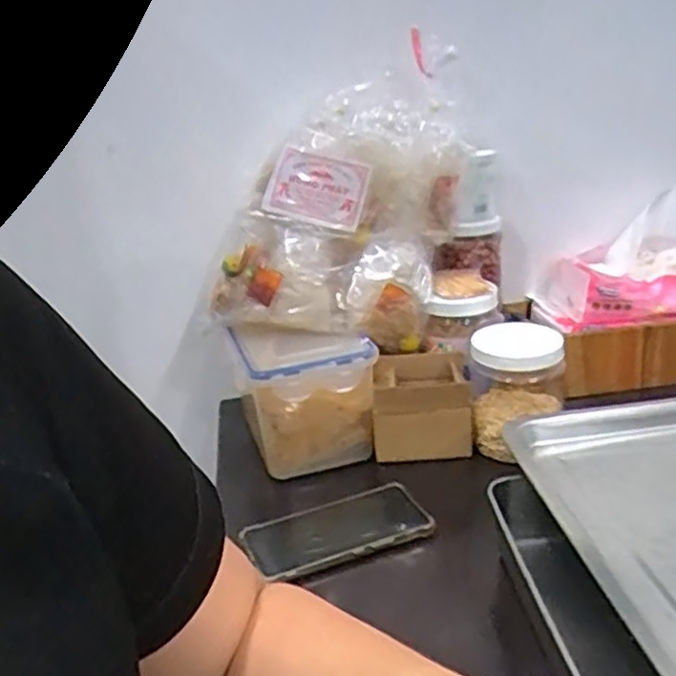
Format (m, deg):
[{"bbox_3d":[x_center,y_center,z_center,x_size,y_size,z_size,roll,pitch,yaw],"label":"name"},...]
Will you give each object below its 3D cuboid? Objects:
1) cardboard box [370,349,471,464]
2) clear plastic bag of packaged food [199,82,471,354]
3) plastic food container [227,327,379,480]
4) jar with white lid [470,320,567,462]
[{"bbox_3d":[0.089,0.076,0.771,0.099,0.090,0.088,-3,22,8],"label":"cardboard box"},{"bbox_3d":[0.010,-0.133,0.785,0.224,0.288,0.051,16,4,-3],"label":"clear plastic bag of packaged food"},{"bbox_3d":[-0.031,0.061,0.782,0.139,0.127,0.117,-9,22,-7],"label":"plastic food container"},{"bbox_3d":[0.190,0.053,0.770,0.092,0.112,0.093,-5,22,2],"label":"jar with white lid"}]

